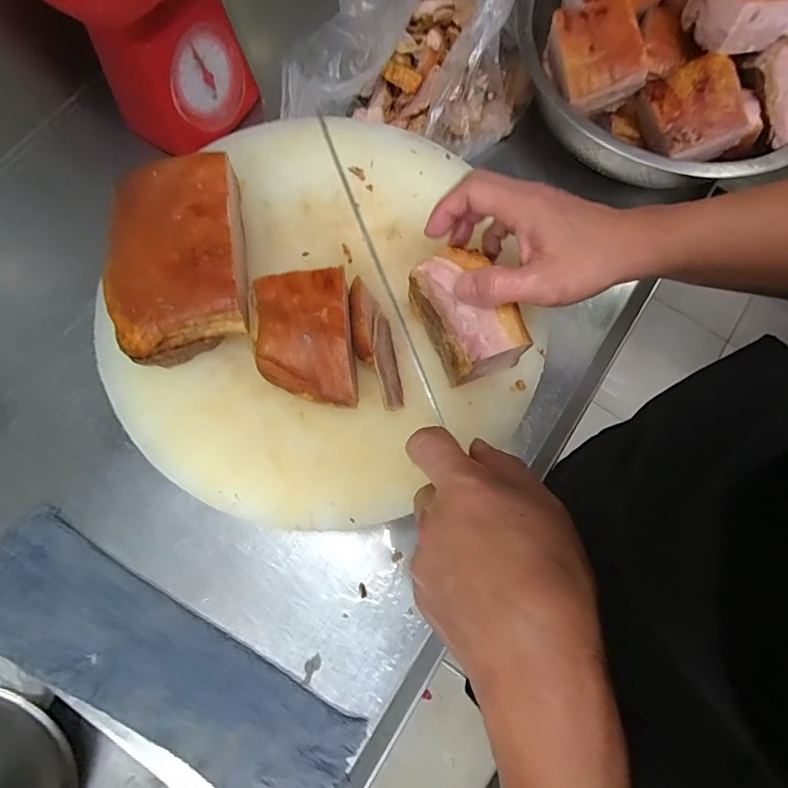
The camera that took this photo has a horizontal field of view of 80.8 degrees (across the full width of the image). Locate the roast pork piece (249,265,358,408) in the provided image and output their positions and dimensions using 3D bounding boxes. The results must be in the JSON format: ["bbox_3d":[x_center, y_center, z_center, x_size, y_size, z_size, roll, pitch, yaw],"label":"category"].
[{"bbox_3d":[-0.066,-0.038,0.348,0.071,0.050,0.098,-5,74,-4],"label":"roast pork piece"}]

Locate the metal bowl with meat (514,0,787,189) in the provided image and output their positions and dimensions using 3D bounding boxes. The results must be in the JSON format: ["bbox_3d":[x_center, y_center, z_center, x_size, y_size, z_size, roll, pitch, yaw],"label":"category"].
[{"bbox_3d":[0.292,-0.368,0.470,0.305,0.117,0.326,1,74,-2],"label":"metal bowl with meat"}]

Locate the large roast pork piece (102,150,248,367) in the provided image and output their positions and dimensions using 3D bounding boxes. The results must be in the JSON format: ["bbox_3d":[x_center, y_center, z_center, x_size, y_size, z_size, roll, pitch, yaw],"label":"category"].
[{"bbox_3d":[-0.164,-0.101,0.357,0.090,0.055,0.150,-10,75,-5],"label":"large roast pork piece"}]

